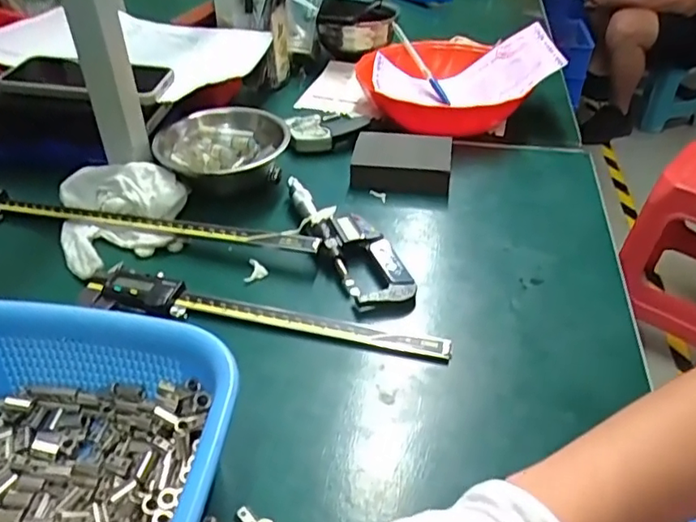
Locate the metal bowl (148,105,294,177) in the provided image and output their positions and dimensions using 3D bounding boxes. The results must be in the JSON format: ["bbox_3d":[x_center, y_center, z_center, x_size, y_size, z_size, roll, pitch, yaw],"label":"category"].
[{"bbox_3d":[-0.118,-0.105,0.561,0.109,0.050,0.119,0,38,0],"label":"metal bowl"}]

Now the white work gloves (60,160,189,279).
[{"bbox_3d":[-0.197,-0.047,0.507,0.107,0.039,0.121,-16,41,-19],"label":"white work gloves"}]

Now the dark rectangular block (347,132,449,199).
[{"bbox_3d":[0.053,-0.100,0.574,0.096,0.032,0.065,2,38,3],"label":"dark rectangular block"}]

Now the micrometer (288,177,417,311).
[{"bbox_3d":[-0.004,-0.022,0.482,0.051,0.026,0.169,-18,42,-22],"label":"micrometer"}]

